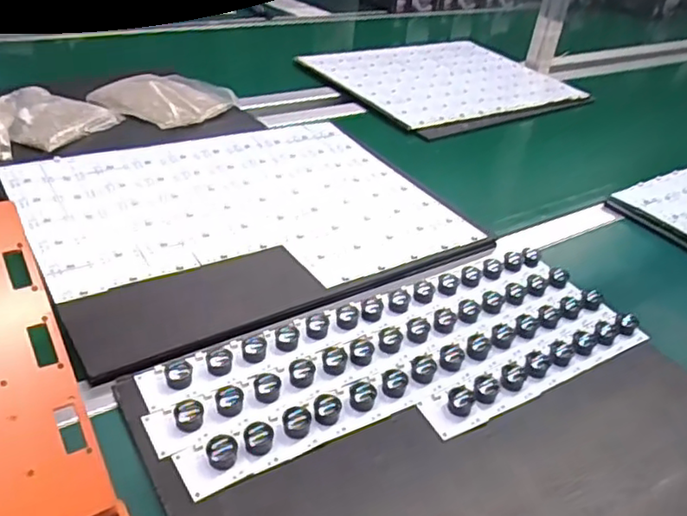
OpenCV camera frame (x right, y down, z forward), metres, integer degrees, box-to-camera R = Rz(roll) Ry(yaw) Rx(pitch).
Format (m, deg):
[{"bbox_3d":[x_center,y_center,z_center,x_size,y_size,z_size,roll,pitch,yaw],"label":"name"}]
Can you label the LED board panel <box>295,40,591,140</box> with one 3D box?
[{"bbox_3d":[0.200,-0.361,1.268,0.501,0.022,0.389,-18,42,-32],"label":"LED board panel"}]

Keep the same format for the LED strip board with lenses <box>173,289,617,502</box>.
[{"bbox_3d":[0.079,0.099,0.563,0.459,0.015,0.044,-15,41,-28],"label":"LED strip board with lenses"}]

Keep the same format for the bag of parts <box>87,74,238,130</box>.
[{"bbox_3d":[-0.269,-0.255,0.982,0.163,0.030,0.176,27,40,25],"label":"bag of parts"}]

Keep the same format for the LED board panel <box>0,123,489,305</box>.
[{"bbox_3d":[-0.121,-0.065,0.759,0.469,0.016,0.342,-15,41,-28],"label":"LED board panel"}]

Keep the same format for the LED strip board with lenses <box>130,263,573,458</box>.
[{"bbox_3d":[0.048,0.076,0.591,0.461,0.013,0.048,-16,42,-30],"label":"LED strip board with lenses"}]

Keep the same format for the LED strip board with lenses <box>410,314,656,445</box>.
[{"bbox_3d":[0.185,0.098,0.588,0.264,0.016,0.047,-14,41,-28],"label":"LED strip board with lenses"}]

